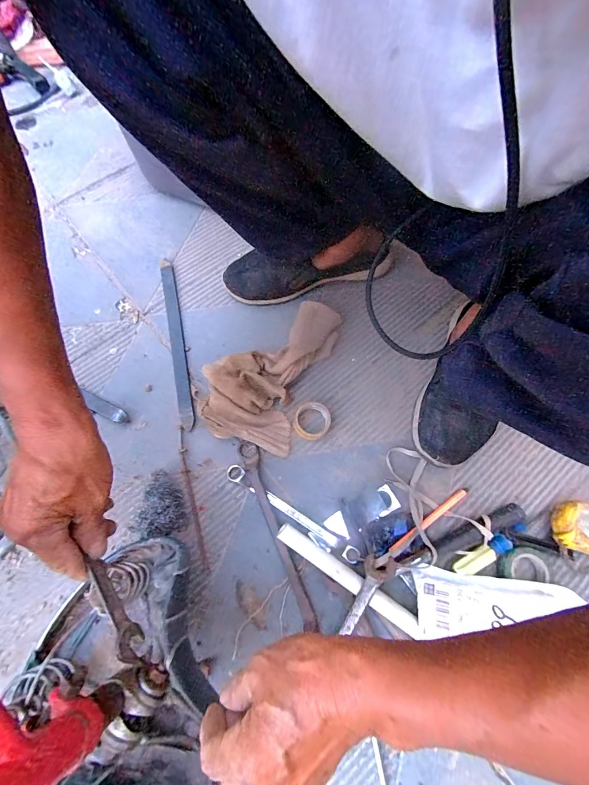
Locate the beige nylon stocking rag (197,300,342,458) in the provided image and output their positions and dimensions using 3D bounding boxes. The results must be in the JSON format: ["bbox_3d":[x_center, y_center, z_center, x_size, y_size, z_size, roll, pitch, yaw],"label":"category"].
[{"bbox_3d":[-0.036,-0.043,0.472,0.146,0.050,0.240,22,73,6],"label":"beige nylon stocking rag"}]

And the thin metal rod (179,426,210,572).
[{"bbox_3d":[-0.135,0.134,0.431,0.009,0.004,0.184,-15,72,-6],"label":"thin metal rod"}]

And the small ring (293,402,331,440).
[{"bbox_3d":[0.024,0.039,0.457,0.049,0.021,0.052,0,72,-1],"label":"small ring"}]

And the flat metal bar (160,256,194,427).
[{"bbox_3d":[-0.180,-0.082,0.504,0.025,0.008,0.286,-12,72,-5],"label":"flat metal bar"}]

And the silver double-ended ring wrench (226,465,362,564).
[{"bbox_3d":[-0.004,0.154,0.427,0.198,0.019,0.019,32,74,9],"label":"silver double-ended ring wrench"}]

